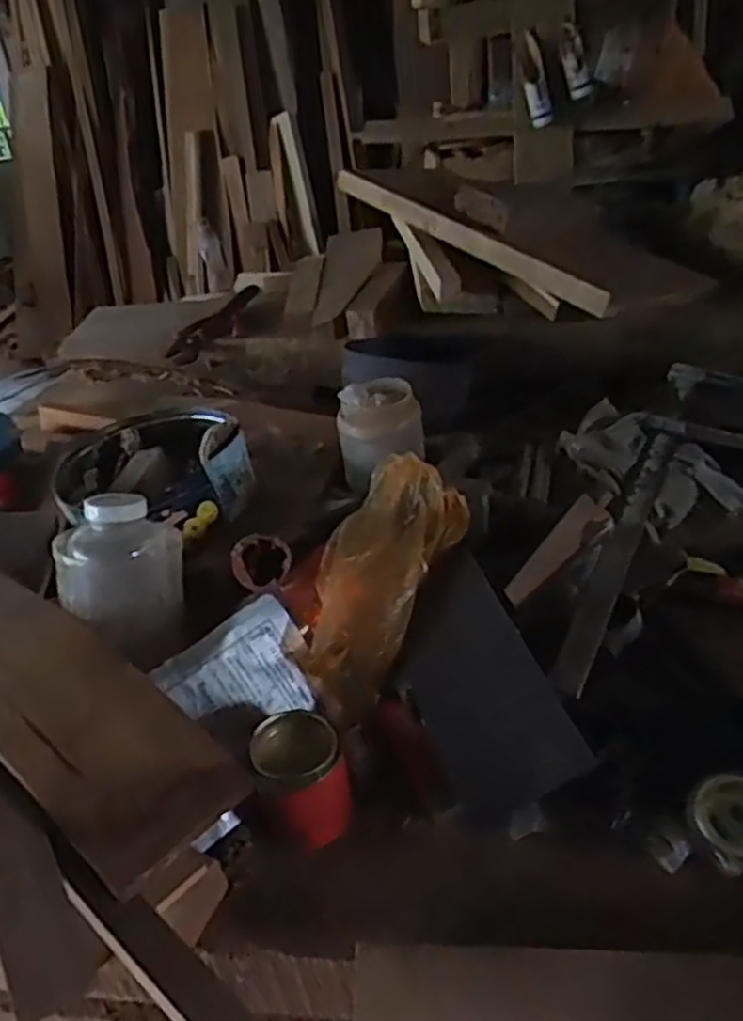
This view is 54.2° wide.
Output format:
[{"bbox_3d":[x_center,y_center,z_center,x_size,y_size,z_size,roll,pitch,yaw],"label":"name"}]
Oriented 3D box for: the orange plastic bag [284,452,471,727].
[{"bbox_3d":[0.009,0.068,0.698,0.104,0.065,0.256,12,59,23],"label":"orange plastic bag"}]

